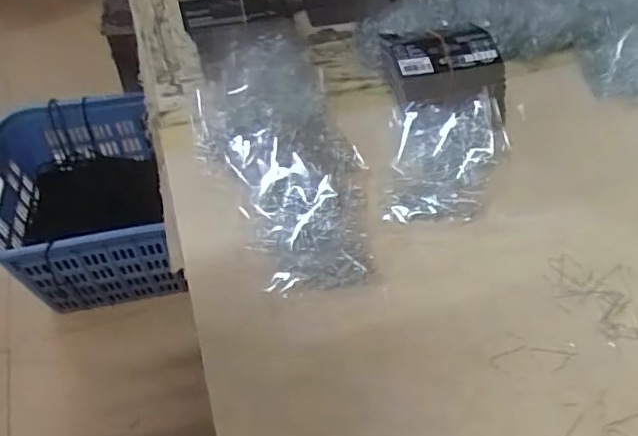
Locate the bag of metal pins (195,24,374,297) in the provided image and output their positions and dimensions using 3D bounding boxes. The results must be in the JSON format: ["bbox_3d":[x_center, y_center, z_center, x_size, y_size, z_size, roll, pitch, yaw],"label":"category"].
[{"bbox_3d":[-0.033,-0.065,0.514,0.132,0.053,0.281,-16,53,-11],"label":"bag of metal pins"}]

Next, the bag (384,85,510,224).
[{"bbox_3d":[0.118,-0.056,0.513,0.106,0.038,0.129,5,52,5],"label":"bag"}]

